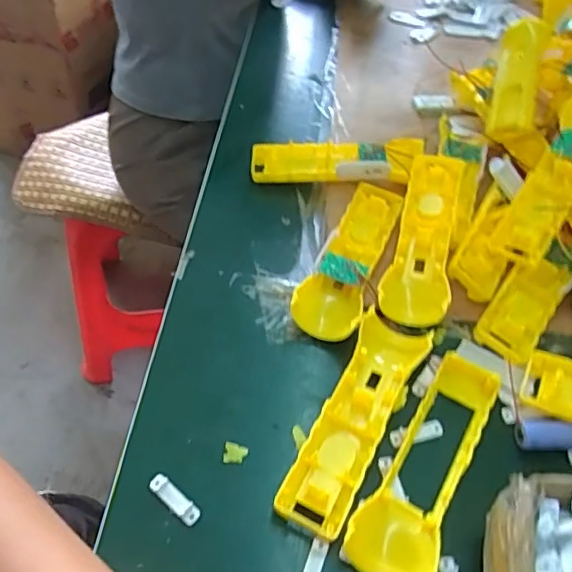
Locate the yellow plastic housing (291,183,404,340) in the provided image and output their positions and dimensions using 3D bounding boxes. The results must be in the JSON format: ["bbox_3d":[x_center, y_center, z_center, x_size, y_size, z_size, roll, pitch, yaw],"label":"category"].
[{"bbox_3d":[0.054,-0.027,0.478,0.049,0.029,0.164,18,52,10],"label":"yellow plastic housing"}]

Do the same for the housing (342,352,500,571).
[{"bbox_3d":[0.094,0.111,0.370,0.049,0.016,0.163,27,54,17],"label":"housing"}]

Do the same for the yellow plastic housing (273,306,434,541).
[{"bbox_3d":[0.047,0.086,0.392,0.048,0.018,0.165,25,53,16],"label":"yellow plastic housing"}]

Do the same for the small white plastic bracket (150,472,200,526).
[{"bbox_3d":[-0.069,0.131,0.356,0.039,0.004,0.012,34,56,21],"label":"small white plastic bracket"}]

